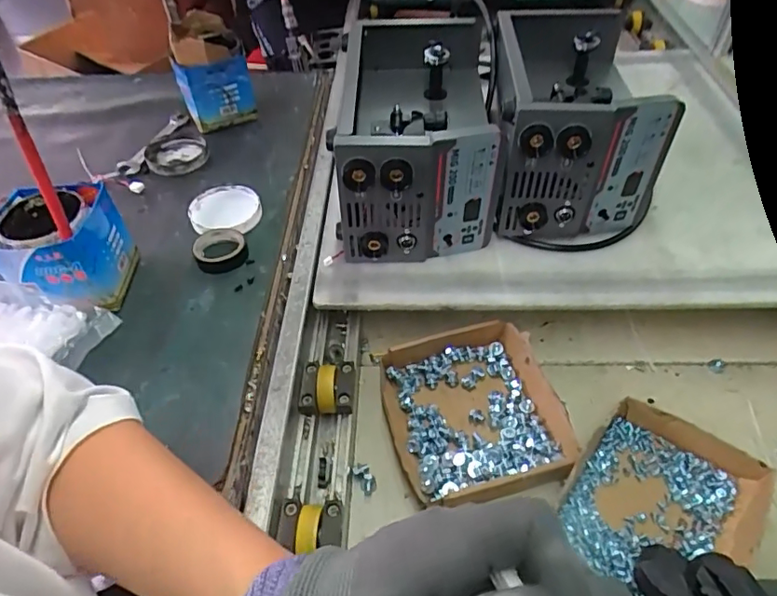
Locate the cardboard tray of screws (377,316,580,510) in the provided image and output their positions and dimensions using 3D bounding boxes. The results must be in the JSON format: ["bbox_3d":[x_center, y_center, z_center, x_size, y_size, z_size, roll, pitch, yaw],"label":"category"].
[{"bbox_3d":[0.085,0.113,0.534,0.165,0.026,0.178,-14,49,-8],"label":"cardboard tray of screws"}]

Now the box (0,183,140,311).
[{"bbox_3d":[-0.337,-0.046,0.550,0.099,0.108,0.096,-5,49,-1],"label":"box"}]

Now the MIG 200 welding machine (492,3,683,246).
[{"bbox_3d":[0.225,-0.229,0.659,0.181,0.159,0.319,5,49,8],"label":"MIG 200 welding machine"}]

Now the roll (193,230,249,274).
[{"bbox_3d":[-0.194,-0.054,0.612,0.058,0.016,0.063,-2,49,2],"label":"roll"}]

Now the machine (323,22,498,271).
[{"bbox_3d":[0.036,-0.202,0.647,0.174,0.156,0.315,0,49,4],"label":"machine"}]

